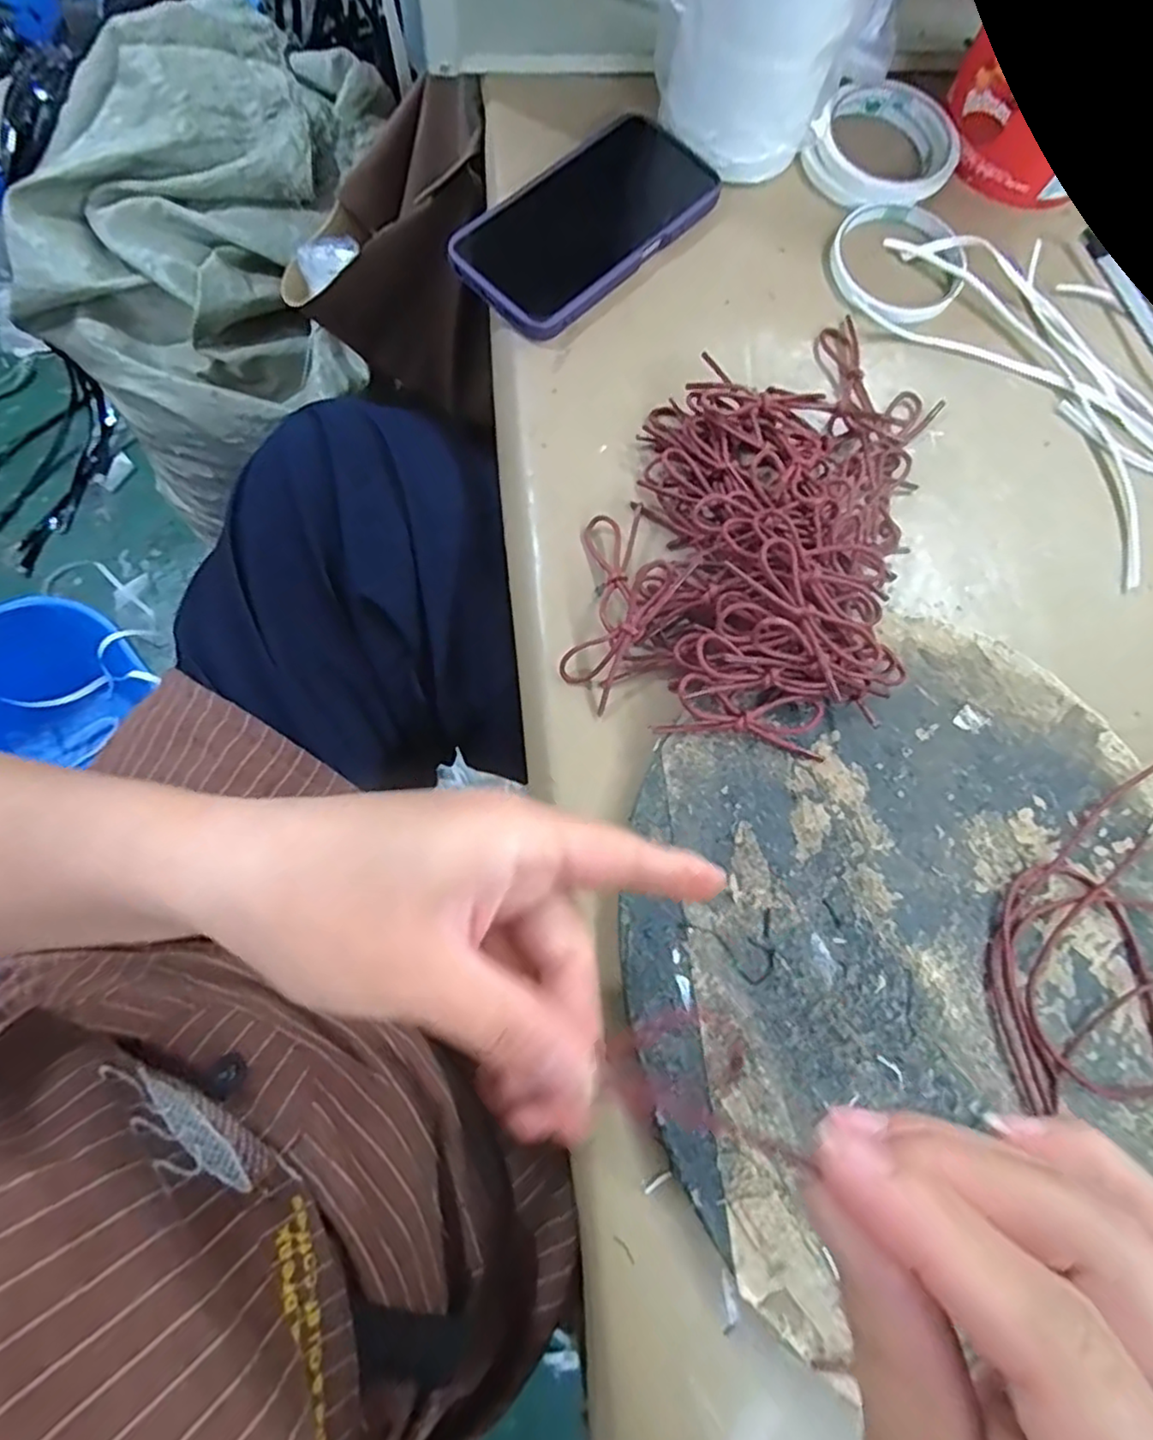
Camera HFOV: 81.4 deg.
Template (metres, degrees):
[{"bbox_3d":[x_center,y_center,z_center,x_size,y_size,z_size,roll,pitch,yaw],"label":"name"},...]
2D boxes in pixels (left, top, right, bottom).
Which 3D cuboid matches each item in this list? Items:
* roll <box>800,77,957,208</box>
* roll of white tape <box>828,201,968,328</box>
[{"bbox_3d":[0.191,-0.367,0.424,0.095,0.023,0.082,-10,78,-8],"label":"roll"},{"bbox_3d":[0.199,-0.284,0.413,0.081,0.006,0.089,1,77,-5],"label":"roll of white tape"}]

